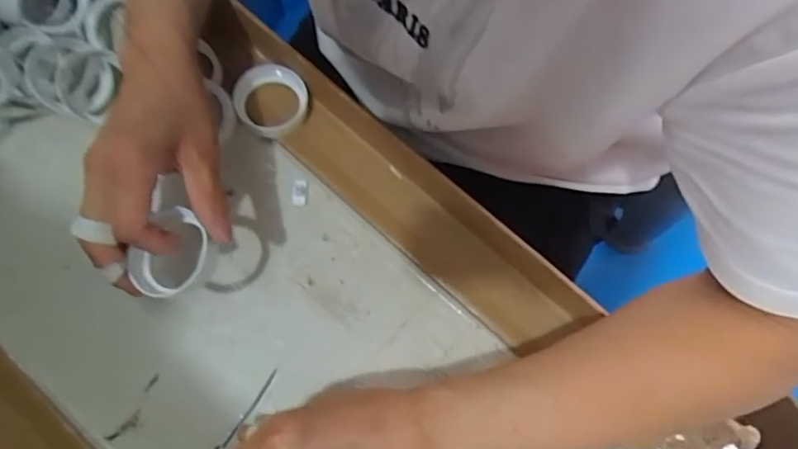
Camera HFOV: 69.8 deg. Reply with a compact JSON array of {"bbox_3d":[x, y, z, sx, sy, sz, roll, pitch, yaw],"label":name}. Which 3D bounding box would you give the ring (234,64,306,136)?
[{"bbox_3d":[-0.098,-0.096,0.431,0.056,0.020,0.052,0,74,-1],"label":"ring"}]

